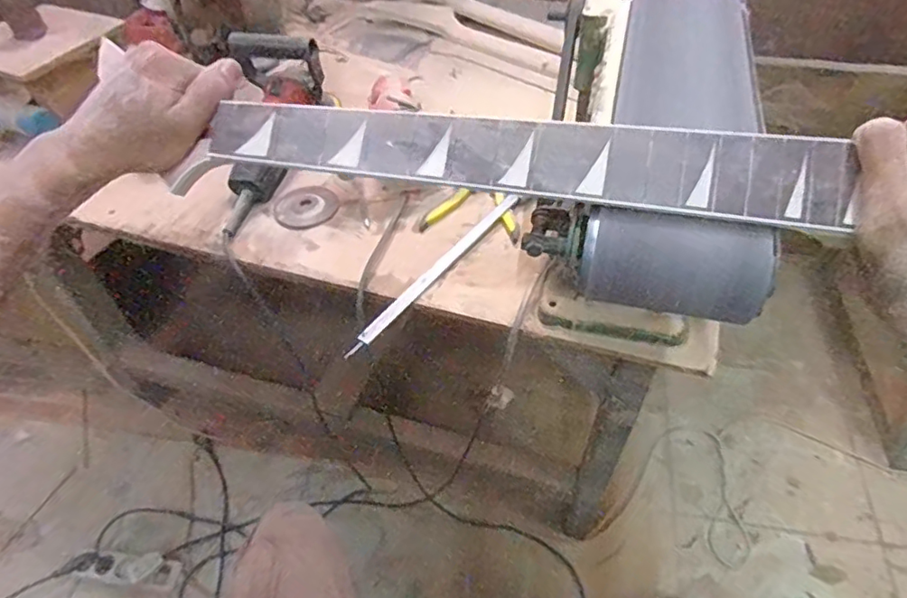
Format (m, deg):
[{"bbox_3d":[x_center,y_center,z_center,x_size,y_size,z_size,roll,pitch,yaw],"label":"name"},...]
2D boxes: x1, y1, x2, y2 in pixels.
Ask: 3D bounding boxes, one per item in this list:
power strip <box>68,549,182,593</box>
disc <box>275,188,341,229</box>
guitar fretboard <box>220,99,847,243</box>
[{"bbox_3d":[-0.659,0.552,1.150,0.208,0.056,0.071,5,50,7],"label":"power strip"},{"bbox_3d":[-0.207,-0.131,0.784,0.088,0.008,0.088,-2,50,2],"label":"disc"},{"bbox_3d":[0.033,-0.094,0.360,0.399,0.004,0.053,9,86,11],"label":"guitar fretboard"}]

